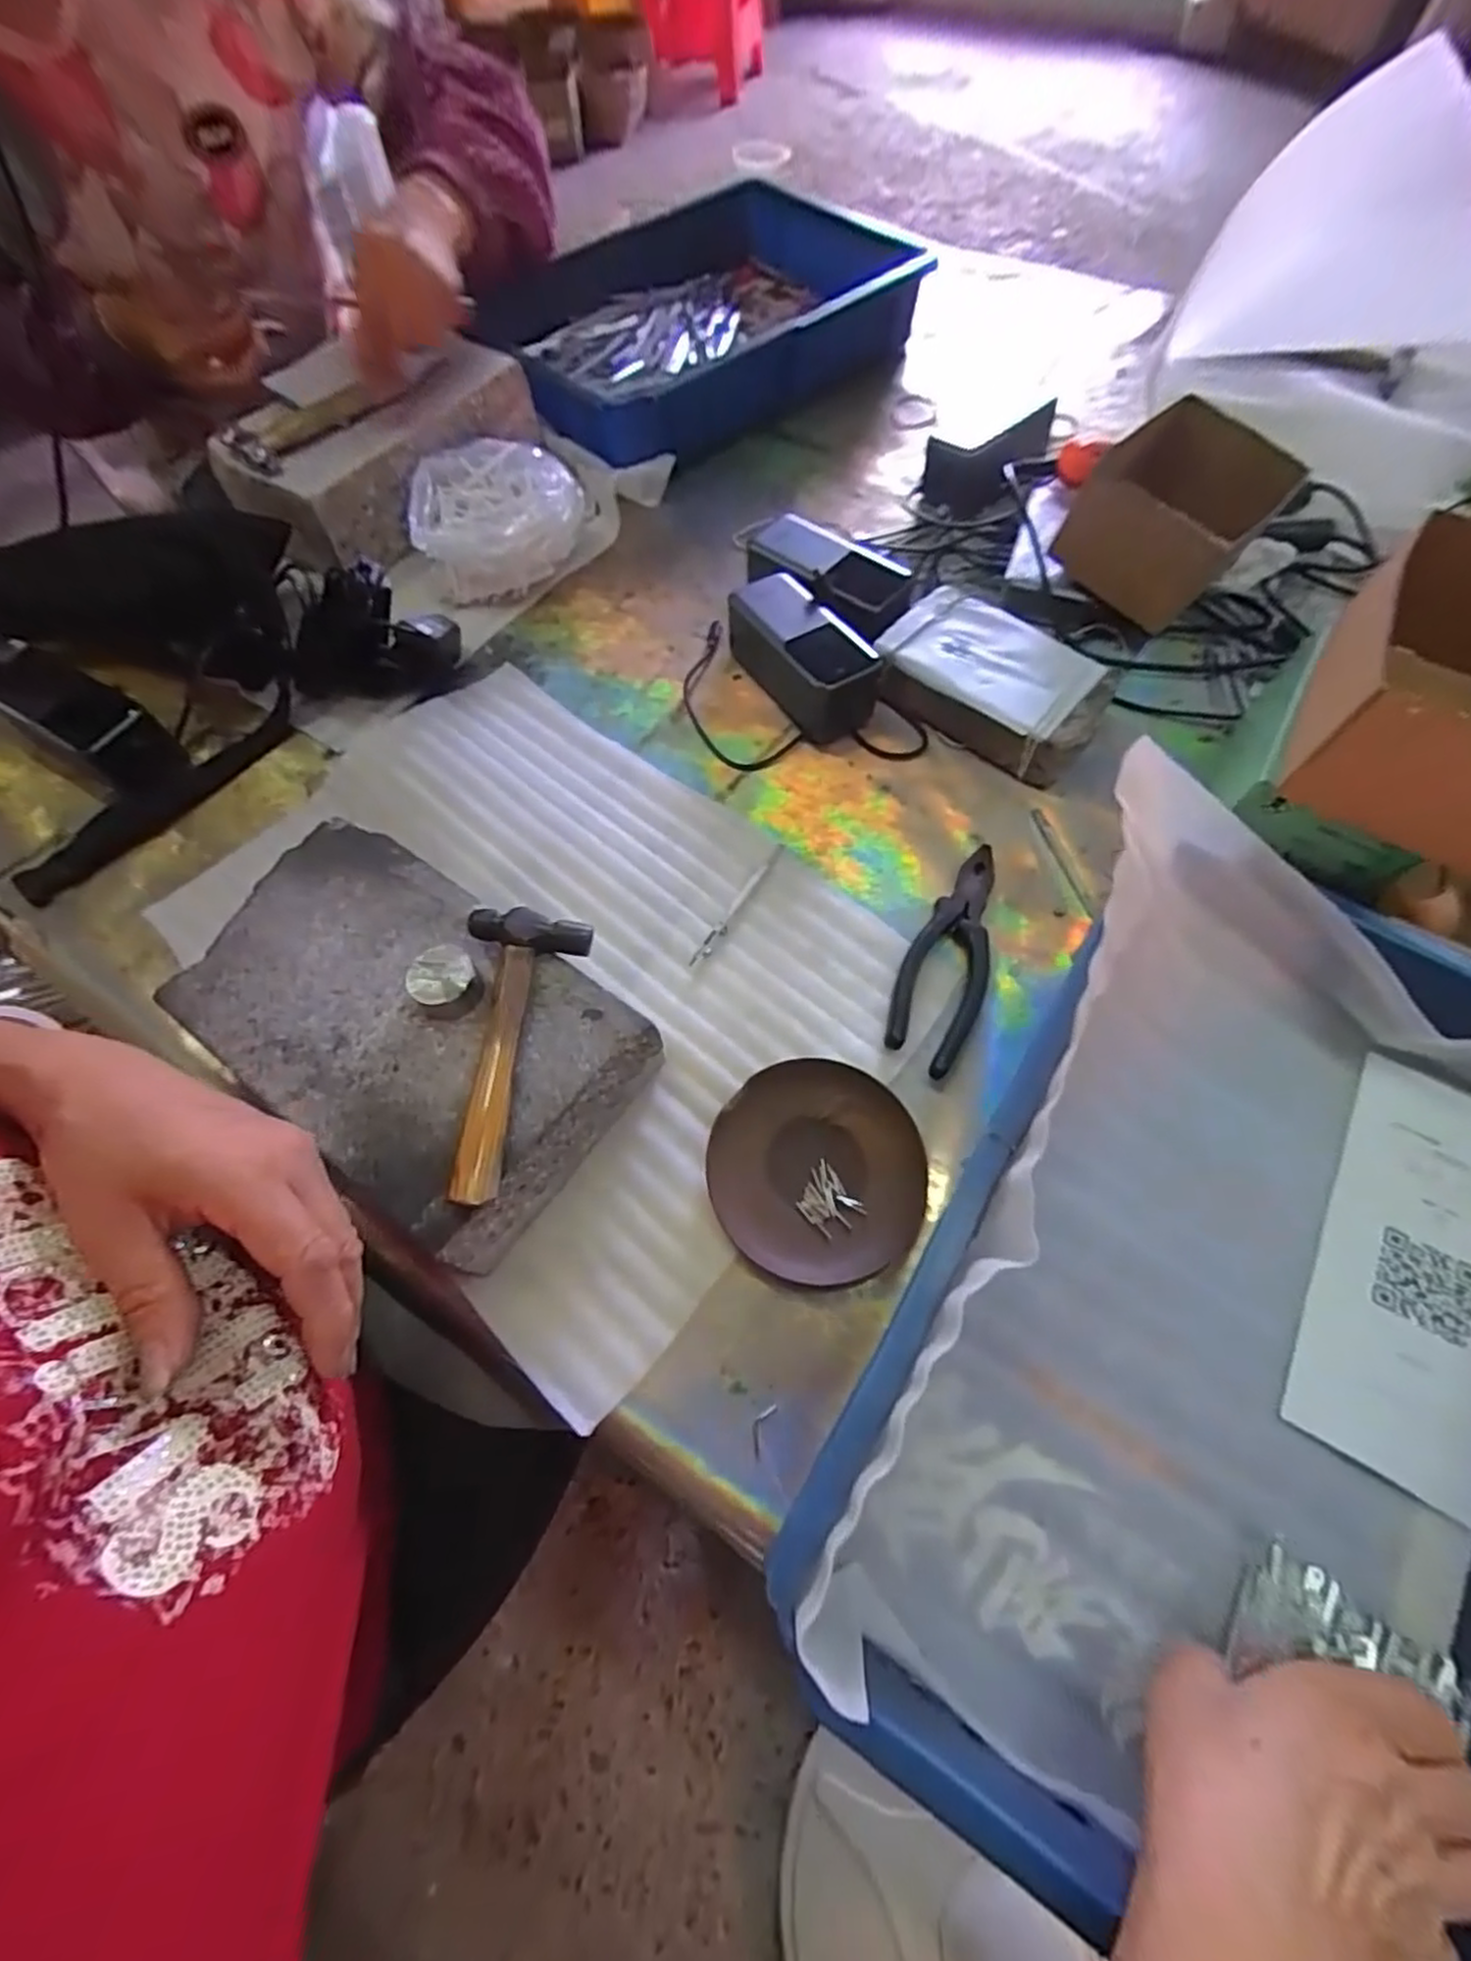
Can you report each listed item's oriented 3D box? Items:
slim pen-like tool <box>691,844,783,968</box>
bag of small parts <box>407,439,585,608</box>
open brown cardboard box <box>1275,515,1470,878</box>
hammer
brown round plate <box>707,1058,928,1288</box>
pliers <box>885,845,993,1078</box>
[{"bbox_3d":[0.002,-0.050,0.478,0.008,0.008,0.107,28,68,15],"label":"slim pen-like tool"},{"bbox_3d":[-0.198,-0.387,0.626,0.140,0.069,0.123,-12,63,-4],"label":"bag of small parts"},{"bbox_3d":[0.366,-0.136,0.364,0.115,0.075,0.150,28,68,15],"label":"open brown cardboard box"},{"bbox_3d":[-0.123,0.033,0.372,0.060,0.028,0.150,8,64,6],"label":"hammer"},{"bbox_3d":[0.044,0.101,0.393,0.112,0.015,0.112,-1,64,2],"label":"brown round plate"},{"bbox_3d":[0.137,-0.017,0.453,0.049,0.017,0.158,26,67,14],"label":"pliers"}]

